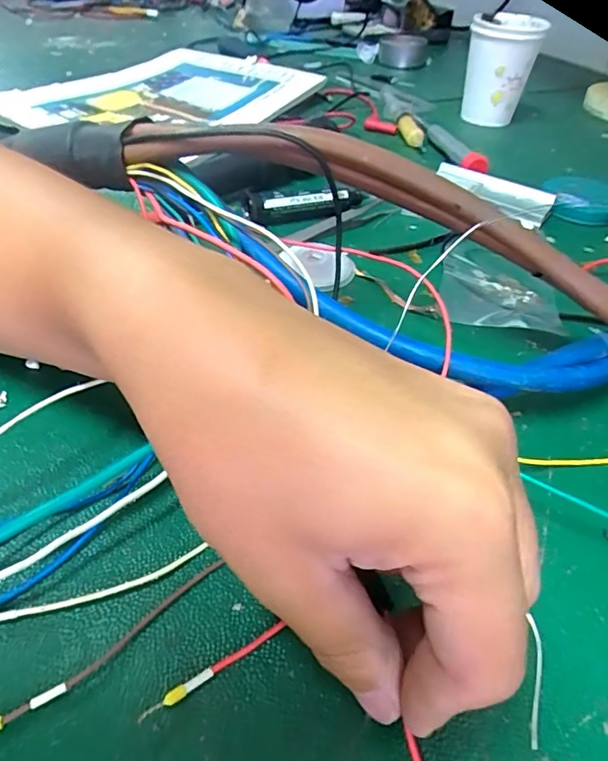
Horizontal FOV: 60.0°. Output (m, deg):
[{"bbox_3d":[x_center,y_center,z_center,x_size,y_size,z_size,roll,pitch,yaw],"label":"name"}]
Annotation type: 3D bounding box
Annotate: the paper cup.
[{"bbox_3d":[0.196,-0.314,0.533,0.066,0.087,0.066,12,45,9],"label":"paper cup"}]

